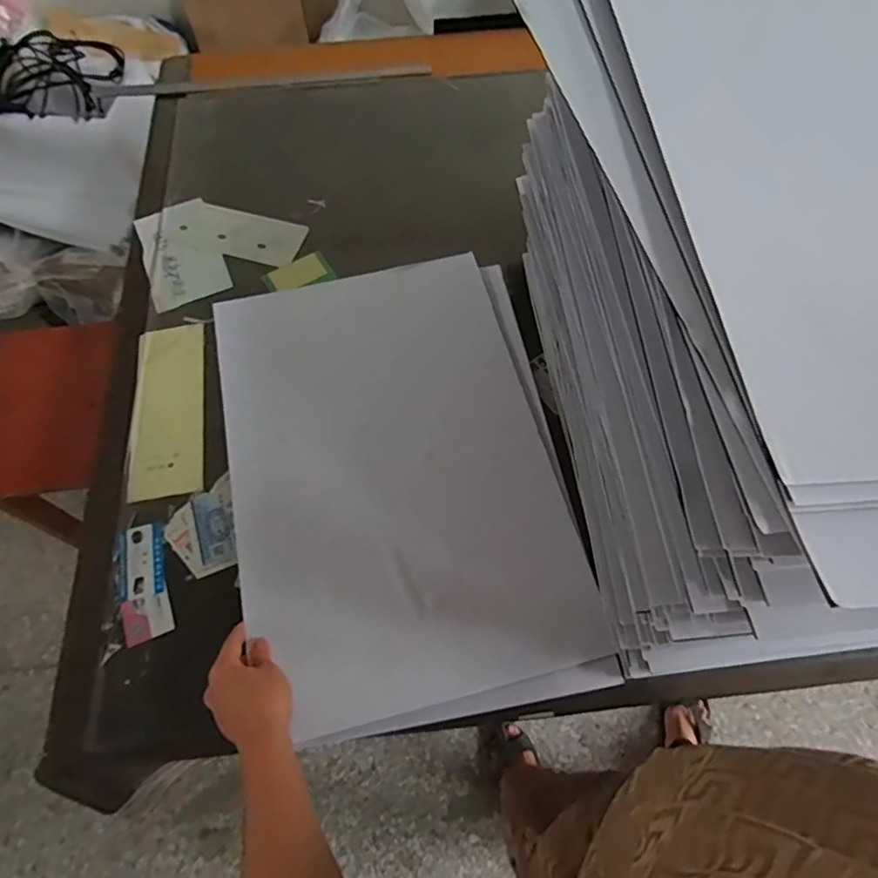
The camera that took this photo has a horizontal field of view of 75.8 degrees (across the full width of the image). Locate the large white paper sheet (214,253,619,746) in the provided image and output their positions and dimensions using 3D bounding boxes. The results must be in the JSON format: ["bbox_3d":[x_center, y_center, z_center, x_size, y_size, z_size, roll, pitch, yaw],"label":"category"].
[{"bbox_3d":[-0.064,0.019,0.691,0.394,0.082,0.584,-14,65,-5],"label":"large white paper sheet"}]

